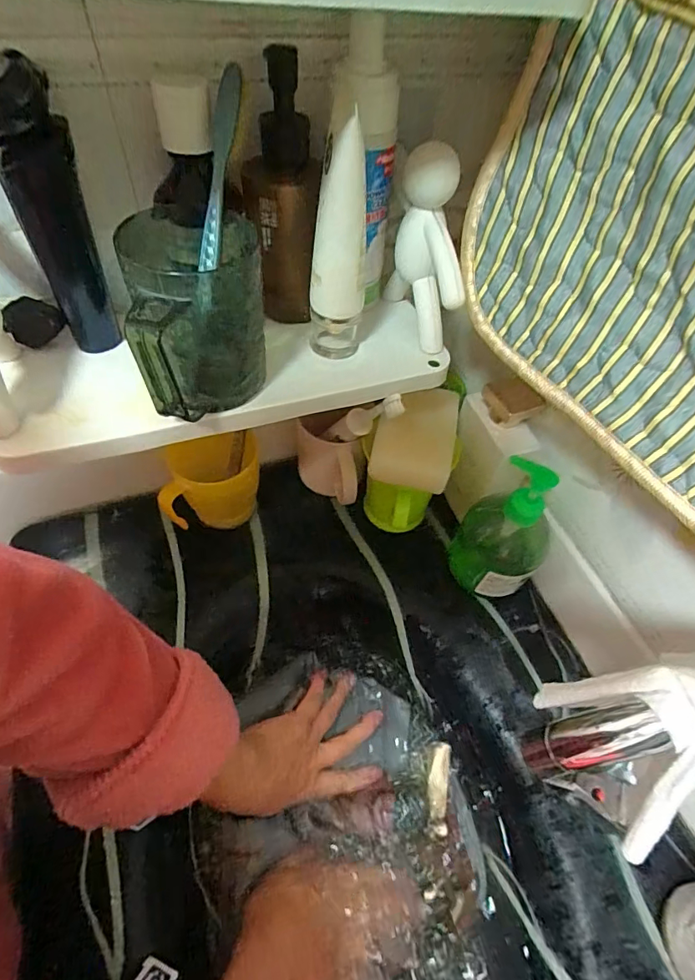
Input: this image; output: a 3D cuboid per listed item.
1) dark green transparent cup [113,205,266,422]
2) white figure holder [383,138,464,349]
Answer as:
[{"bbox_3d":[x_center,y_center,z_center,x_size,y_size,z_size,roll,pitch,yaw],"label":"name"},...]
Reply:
[{"bbox_3d":[-0.089,-0.106,0.298,0.074,0.104,0.106,-6,55,-9],"label":"dark green transparent cup"},{"bbox_3d":[0.057,-0.168,0.343,0.050,0.122,0.073,4,54,-2],"label":"white figure holder"}]

